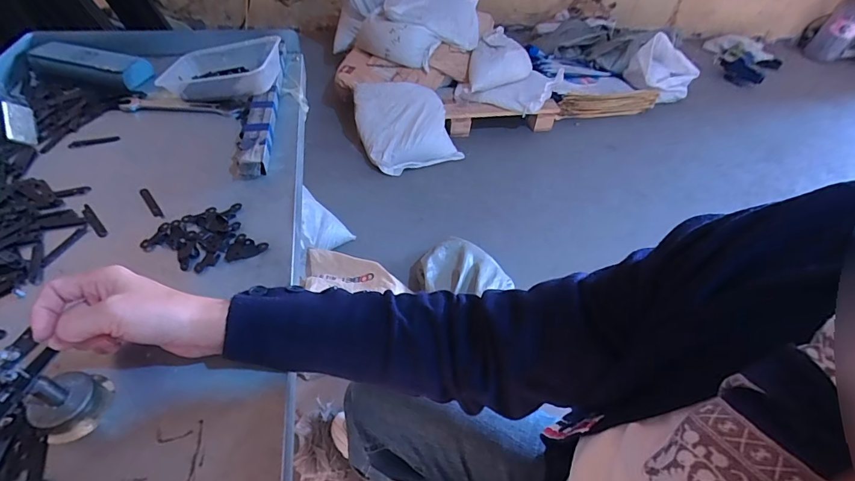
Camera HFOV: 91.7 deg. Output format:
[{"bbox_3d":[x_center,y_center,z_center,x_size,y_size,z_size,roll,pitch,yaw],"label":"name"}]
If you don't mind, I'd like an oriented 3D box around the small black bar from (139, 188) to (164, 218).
[{"bbox_3d":[-0.298,-0.040,0.447,0.009,0.004,0.056,-32,56,-28],"label":"small black bar"}]

